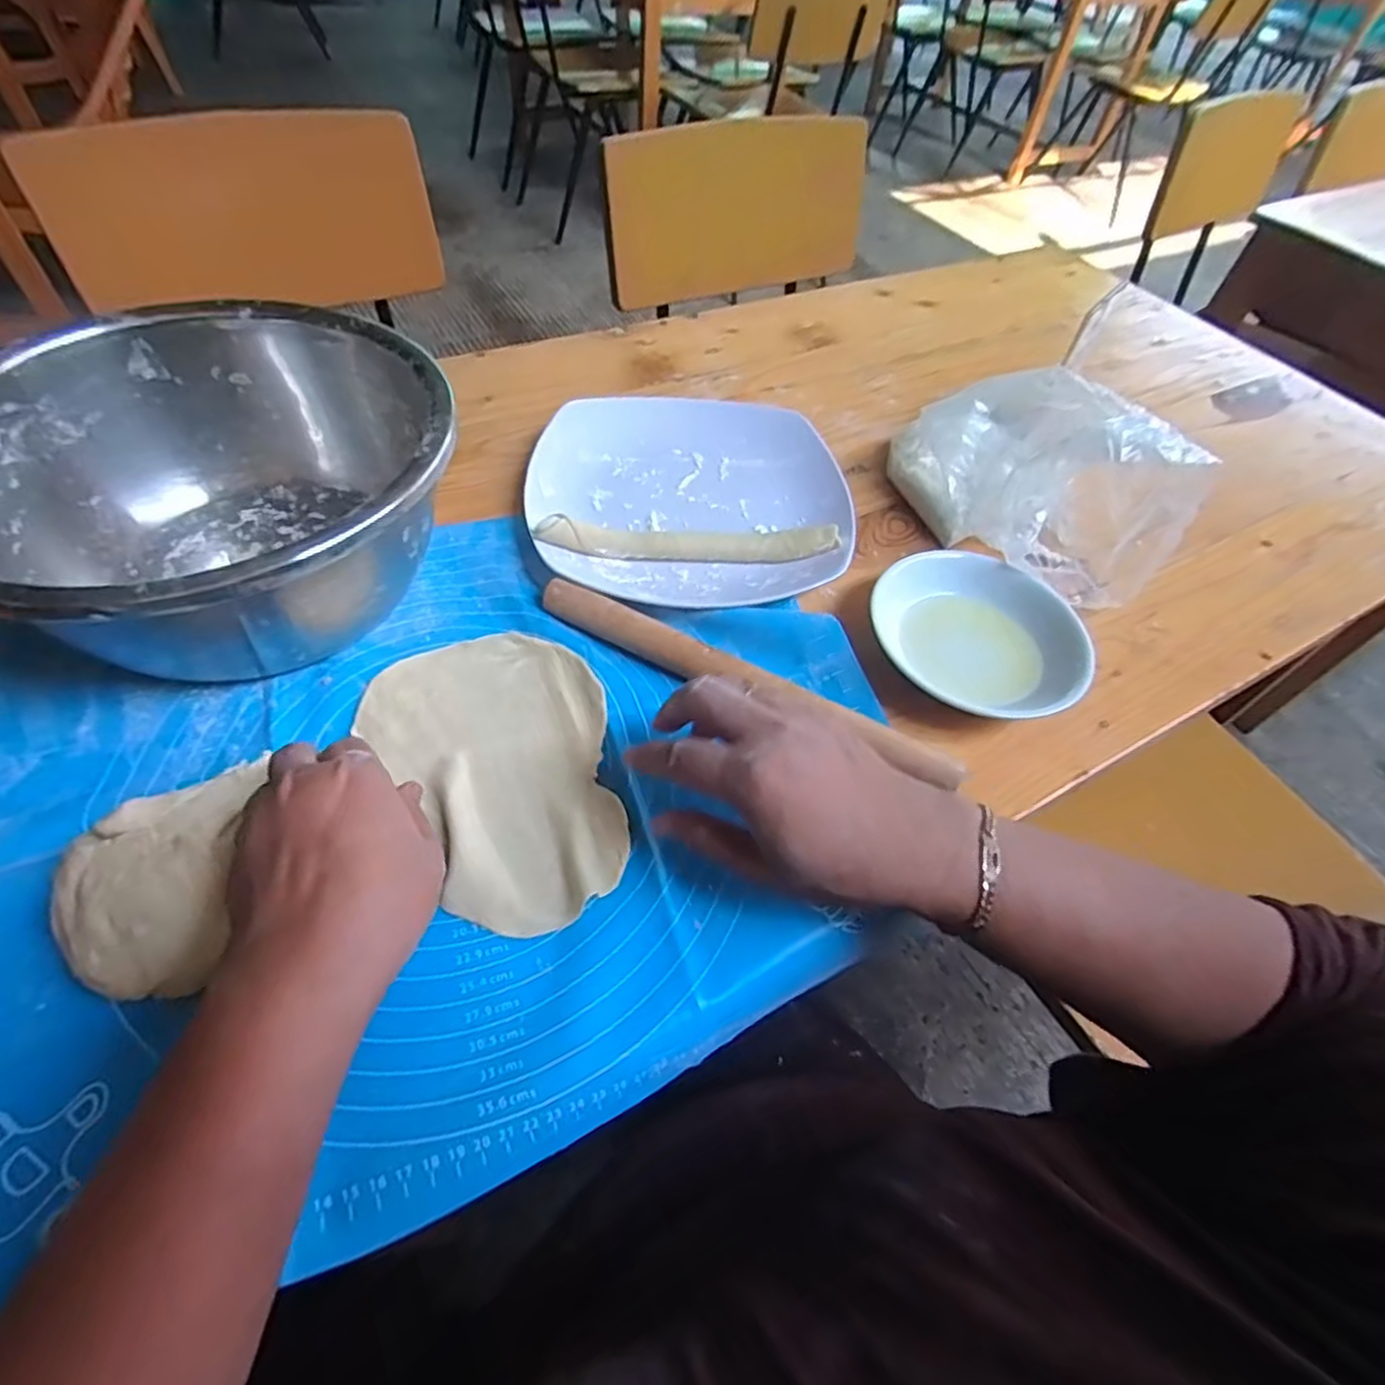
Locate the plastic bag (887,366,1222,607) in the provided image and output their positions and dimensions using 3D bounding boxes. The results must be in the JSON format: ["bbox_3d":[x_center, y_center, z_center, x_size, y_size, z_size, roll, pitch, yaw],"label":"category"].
[{"bbox_3d":[0.249,-0.165,0.504,0.119,0.120,0.206,-26,61,-22],"label":"plastic bag"}]

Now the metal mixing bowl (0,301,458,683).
[{"bbox_3d":[-0.271,-0.112,0.406,0.259,0.120,0.250,3,54,-4],"label":"metal mixing bowl"}]

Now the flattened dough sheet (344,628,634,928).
[{"bbox_3d":[-0.097,0.037,0.381,0.119,0.006,0.179,-28,62,-24],"label":"flattened dough sheet"}]

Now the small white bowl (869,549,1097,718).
[{"bbox_3d":[0.187,-0.034,0.443,0.124,0.045,0.121,3,54,-4],"label":"small white bowl"}]

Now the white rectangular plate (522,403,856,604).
[{"bbox_3d":[-0.001,-0.154,0.517,0.230,0.023,0.225,-6,55,-10],"label":"white rectangular plate"}]

